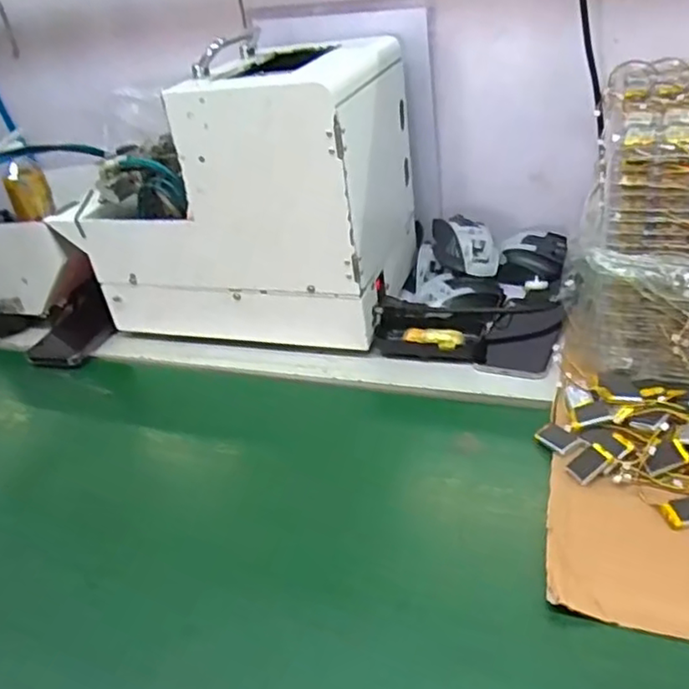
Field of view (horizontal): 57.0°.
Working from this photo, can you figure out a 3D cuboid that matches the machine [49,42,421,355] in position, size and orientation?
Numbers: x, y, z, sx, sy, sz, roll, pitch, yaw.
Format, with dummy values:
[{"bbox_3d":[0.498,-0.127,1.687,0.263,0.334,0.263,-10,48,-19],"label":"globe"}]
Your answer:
[{"bbox_3d":[-0.113,-0.173,0.728,0.347,0.260,0.230,7,32,23],"label":"machine"}]

